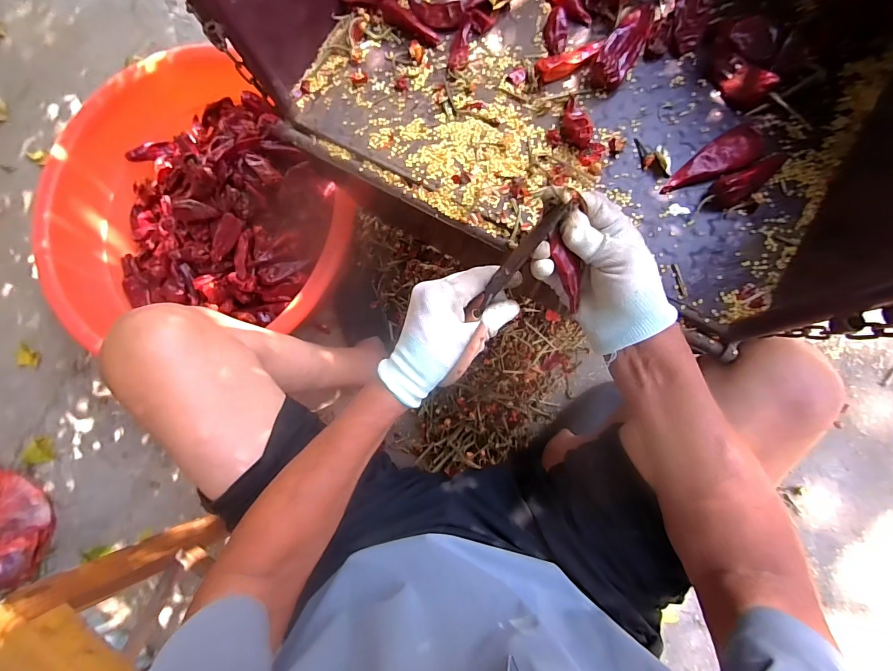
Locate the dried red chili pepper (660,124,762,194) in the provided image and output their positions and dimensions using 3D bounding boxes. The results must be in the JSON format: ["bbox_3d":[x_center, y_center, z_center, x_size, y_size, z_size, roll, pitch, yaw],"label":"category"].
[{"bbox_3d":[0.250,-0.167,0.366,0.091,0.024,0.036,-24,81,4],"label":"dried red chili pepper"}]

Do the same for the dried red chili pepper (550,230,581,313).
[{"bbox_3d":[0.098,-0.053,0.312,0.016,0.009,0.070,-27,118,-1],"label":"dried red chili pepper"}]

